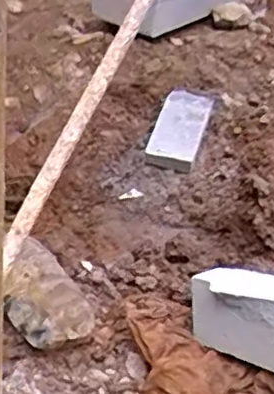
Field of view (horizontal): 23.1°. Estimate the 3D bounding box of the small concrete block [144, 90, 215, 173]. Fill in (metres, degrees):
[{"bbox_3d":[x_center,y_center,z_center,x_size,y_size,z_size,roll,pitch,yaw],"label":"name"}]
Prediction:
[{"bbox_3d":[0.091,-0.153,1.466,0.109,0.038,0.239,14,53,9],"label":"small concrete block"}]

